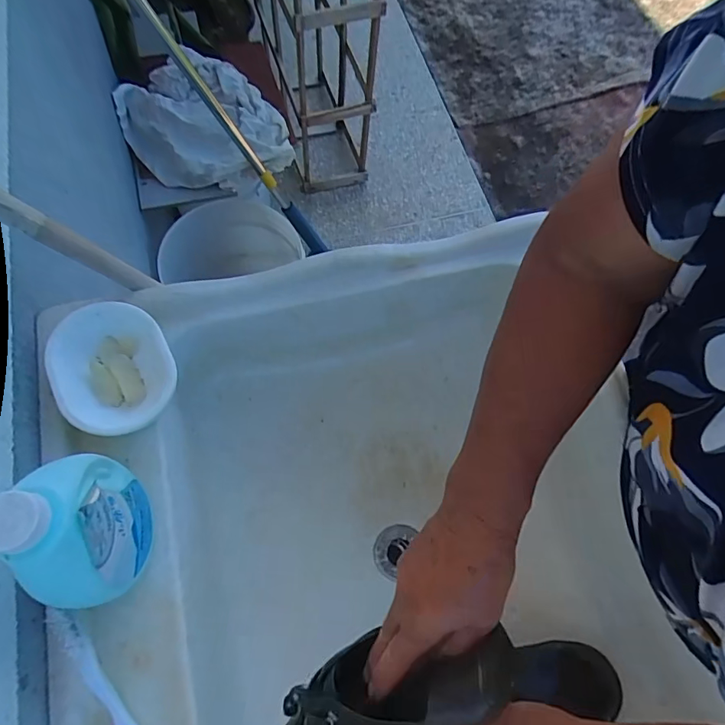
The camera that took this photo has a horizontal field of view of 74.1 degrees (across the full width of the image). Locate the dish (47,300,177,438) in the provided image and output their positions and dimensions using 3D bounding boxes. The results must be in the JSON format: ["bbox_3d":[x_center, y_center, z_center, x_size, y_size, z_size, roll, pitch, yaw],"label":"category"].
[{"bbox_3d":[-0.232,0.005,0.450,0.100,0.025,0.127,-29,72,-13],"label":"dish"}]

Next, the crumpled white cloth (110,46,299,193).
[{"bbox_3d":[-0.341,-0.517,1.032,0.314,0.095,0.311,-20,71,-11],"label":"crumpled white cloth"}]

